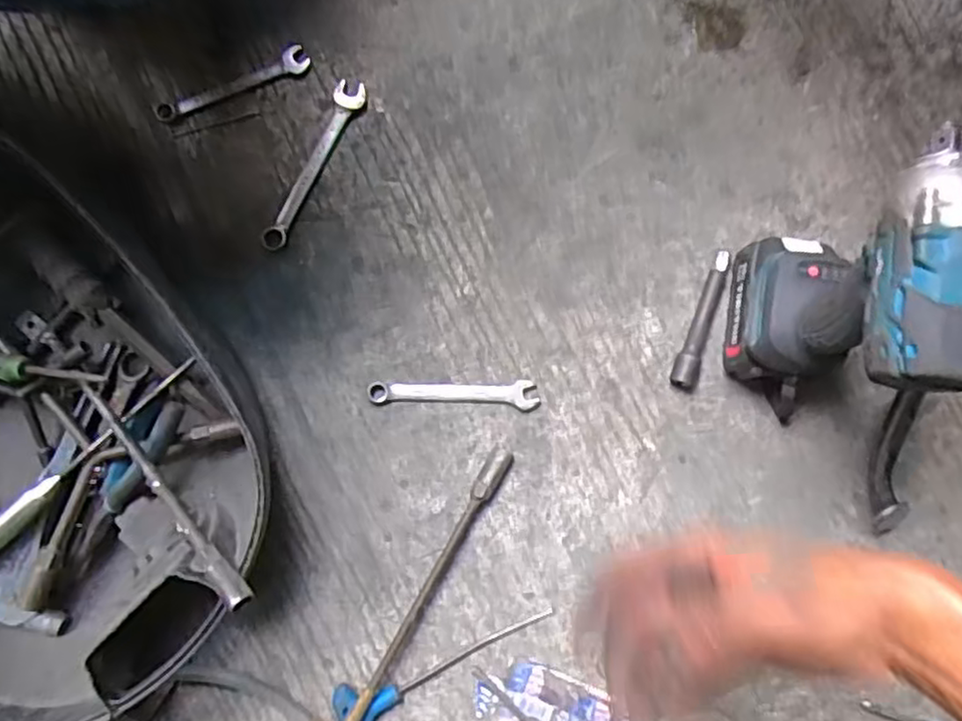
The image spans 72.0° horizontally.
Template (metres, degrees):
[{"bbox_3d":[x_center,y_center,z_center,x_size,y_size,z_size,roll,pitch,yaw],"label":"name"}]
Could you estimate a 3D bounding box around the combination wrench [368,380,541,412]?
[{"bbox_3d":[-0.025,0.031,0.589,0.148,0.008,0.024,0,87,1],"label":"combination wrench"}]

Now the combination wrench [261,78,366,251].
[{"bbox_3d":[-0.152,-0.178,0.605,0.027,0.009,0.170,25,88,2],"label":"combination wrench"}]

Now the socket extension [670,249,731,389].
[{"bbox_3d":[0.197,-0.036,0.581,0.022,0.019,0.123,20,88,2],"label":"socket extension"}]

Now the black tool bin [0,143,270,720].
[{"bbox_3d":[-0.361,0.078,0.517,0.361,0.147,0.375,-40,87,-1],"label":"black tool bin"}]

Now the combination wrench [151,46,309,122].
[{"bbox_3d":[-0.230,-0.253,0.615,0.148,0.007,0.024,-23,87,0],"label":"combination wrench"}]

